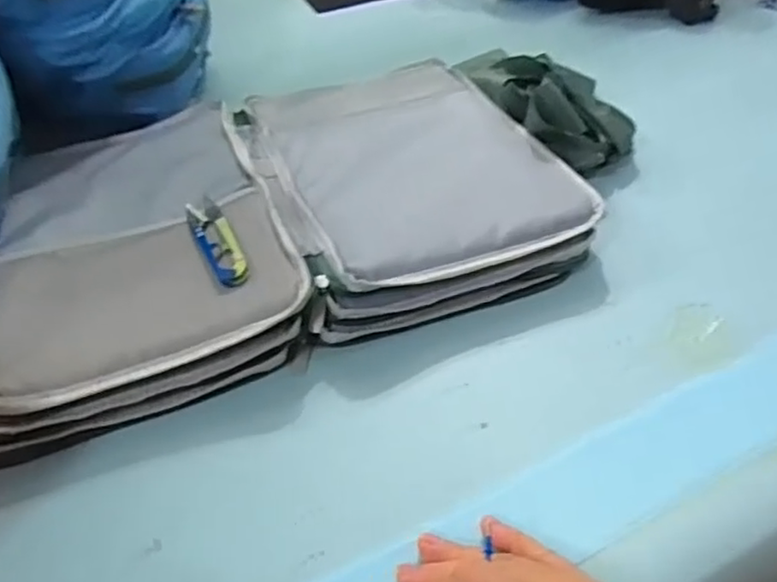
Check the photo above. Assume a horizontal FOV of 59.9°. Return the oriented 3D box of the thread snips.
[{"bbox_3d":[-0.136,-0.041,0.532,0.026,0.012,0.120,-20,46,-17],"label":"thread snips"}]

